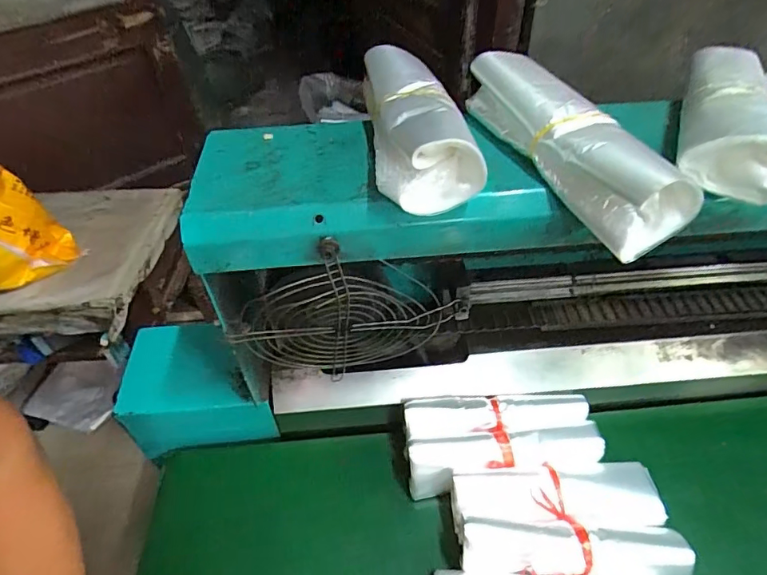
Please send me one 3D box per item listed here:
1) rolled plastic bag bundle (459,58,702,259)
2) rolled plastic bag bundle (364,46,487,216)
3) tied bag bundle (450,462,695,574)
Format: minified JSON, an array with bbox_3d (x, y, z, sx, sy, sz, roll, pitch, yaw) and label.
[{"bbox_3d":[0.135,-0.111,0.368,0.054,0.068,0.203,-23,50,-17],"label":"rolled plastic bag bundle"},{"bbox_3d":[0.022,-0.142,0.400,0.071,0.053,0.203,-6,47,-3],"label":"rolled plastic bag bundle"},{"bbox_3d":[0.181,0.239,0.485,0.214,0.059,0.114,-4,46,-1],"label":"tied bag bundle"}]

